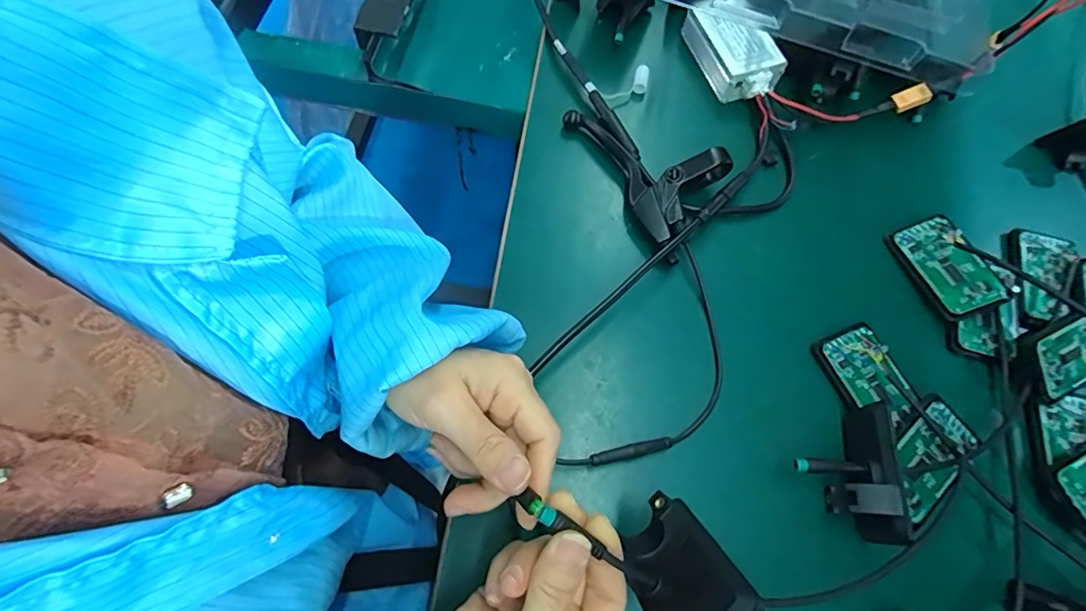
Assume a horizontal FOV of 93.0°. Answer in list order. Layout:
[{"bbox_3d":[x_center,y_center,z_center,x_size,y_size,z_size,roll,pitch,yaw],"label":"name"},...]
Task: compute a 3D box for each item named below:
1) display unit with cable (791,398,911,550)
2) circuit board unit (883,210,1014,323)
[{"bbox_3d":[0.189,0.104,0.321,0.044,0.050,0.079,3,68,-1],"label":"display unit with cable"},{"bbox_3d":[0.301,-0.030,0.386,0.046,0.007,0.079,-25,65,9],"label":"circuit board unit"}]

